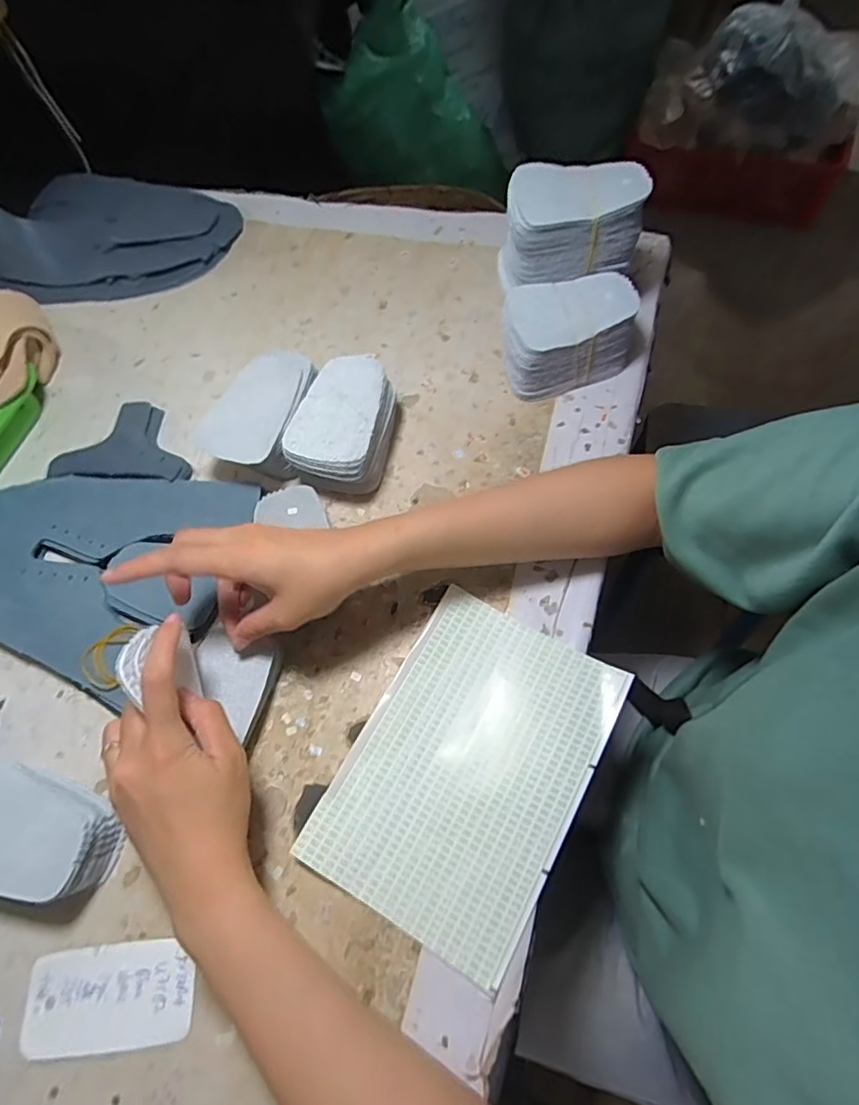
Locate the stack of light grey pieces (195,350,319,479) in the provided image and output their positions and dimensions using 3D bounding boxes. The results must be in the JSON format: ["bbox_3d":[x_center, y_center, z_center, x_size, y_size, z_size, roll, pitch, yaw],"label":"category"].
[{"bbox_3d":[-0.132,-0.110,0.485,0.079,0.059,0.107,19,68,14],"label":"stack of light grey pieces"}]

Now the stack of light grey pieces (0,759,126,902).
[{"bbox_3d":[-0.258,0.178,0.369,0.111,0.035,0.066,11,67,11],"label":"stack of light grey pieces"}]

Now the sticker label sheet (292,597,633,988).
[{"bbox_3d":[0.026,0.137,0.377,0.140,0.009,0.203,27,70,14],"label":"sticker label sheet"}]

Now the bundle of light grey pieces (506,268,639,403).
[{"bbox_3d":[0.117,-0.181,0.487,0.110,0.063,0.072,-7,64,3],"label":"bundle of light grey pieces"}]

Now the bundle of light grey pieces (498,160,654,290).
[{"bbox_3d":[0.115,-0.266,0.468,0.110,0.060,0.071,4,65,8],"label":"bundle of light grey pieces"}]

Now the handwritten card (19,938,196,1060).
[{"bbox_3d":[-0.192,0.266,0.345,0.101,0.004,0.052,-8,64,3],"label":"handwritten card"}]

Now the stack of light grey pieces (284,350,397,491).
[{"bbox_3d":[-0.066,-0.099,0.473,0.069,0.058,0.108,15,67,13],"label":"stack of light grey pieces"}]

